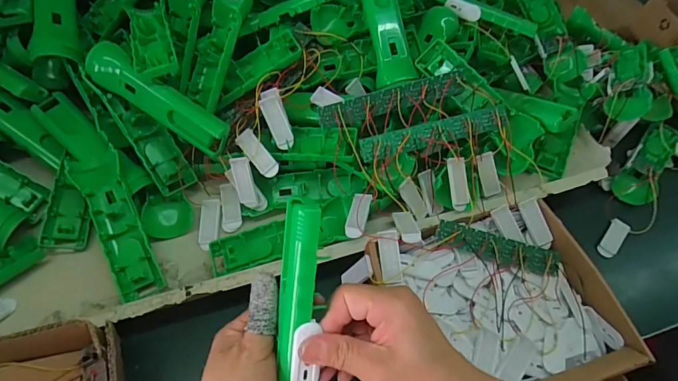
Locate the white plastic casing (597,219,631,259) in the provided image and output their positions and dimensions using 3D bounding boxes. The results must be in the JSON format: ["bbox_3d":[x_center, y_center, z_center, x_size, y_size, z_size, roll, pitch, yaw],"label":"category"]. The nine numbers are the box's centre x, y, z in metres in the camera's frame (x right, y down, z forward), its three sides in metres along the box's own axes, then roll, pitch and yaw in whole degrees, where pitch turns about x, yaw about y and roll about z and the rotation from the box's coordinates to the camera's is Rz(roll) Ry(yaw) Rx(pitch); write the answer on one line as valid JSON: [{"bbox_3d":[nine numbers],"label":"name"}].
[{"bbox_3d":[0.344,0.060,0.514,0.021,0.010,0.054,33,76,16],"label":"white plastic casing"}]

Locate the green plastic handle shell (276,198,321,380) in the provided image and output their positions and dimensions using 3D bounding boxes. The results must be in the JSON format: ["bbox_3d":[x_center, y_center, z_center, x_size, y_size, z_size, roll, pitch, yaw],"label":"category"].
[{"bbox_3d":[-0.029,0.085,0.271,0.023,0.017,0.158,5,98,0],"label":"green plastic handle shell"}]

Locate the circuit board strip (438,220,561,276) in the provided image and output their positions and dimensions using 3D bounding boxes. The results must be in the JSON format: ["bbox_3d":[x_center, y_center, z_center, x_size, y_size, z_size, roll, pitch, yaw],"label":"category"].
[{"bbox_3d":[0.169,0.061,0.434,0.135,0.006,0.025,17,82,-6],"label":"circuit board strip"}]

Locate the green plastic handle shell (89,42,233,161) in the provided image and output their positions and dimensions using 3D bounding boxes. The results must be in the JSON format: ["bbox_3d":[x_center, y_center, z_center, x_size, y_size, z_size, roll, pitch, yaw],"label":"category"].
[{"bbox_3d":[-0.189,-0.097,0.434,0.163,0.035,0.035,35,60,-5],"label":"green plastic handle shell"}]

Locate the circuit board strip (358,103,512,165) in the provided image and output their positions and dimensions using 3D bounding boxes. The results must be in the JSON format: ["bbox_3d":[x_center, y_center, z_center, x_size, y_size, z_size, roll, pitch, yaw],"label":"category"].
[{"bbox_3d":[0.107,-0.065,0.462,0.168,0.007,0.028,-14,85,-4],"label":"circuit board strip"}]

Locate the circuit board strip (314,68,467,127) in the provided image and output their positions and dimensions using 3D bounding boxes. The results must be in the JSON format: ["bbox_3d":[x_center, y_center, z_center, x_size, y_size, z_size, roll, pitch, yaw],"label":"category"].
[{"bbox_3d":[0.061,-0.103,0.463,0.170,0.026,0.009,-15,21,-4],"label":"circuit board strip"}]

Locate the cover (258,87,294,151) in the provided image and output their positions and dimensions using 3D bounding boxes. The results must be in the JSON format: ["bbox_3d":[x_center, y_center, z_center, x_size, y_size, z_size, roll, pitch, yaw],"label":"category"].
[{"bbox_3d":[-0.069,-0.080,0.456,0.025,0.012,0.070,-18,88,-15],"label":"cover"}]

